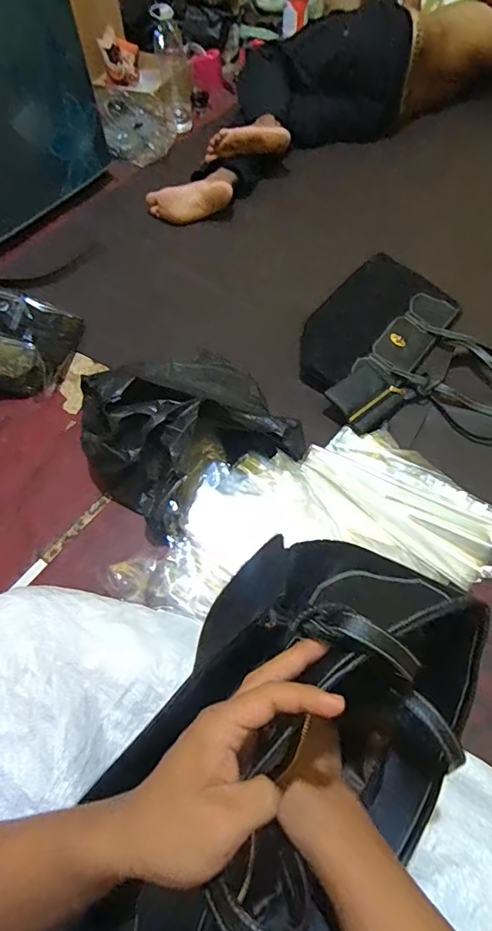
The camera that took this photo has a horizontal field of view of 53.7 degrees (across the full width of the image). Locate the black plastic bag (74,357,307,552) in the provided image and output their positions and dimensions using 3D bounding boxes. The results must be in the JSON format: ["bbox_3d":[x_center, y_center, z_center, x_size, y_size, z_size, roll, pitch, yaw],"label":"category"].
[{"bbox_3d":[-0.093,-0.061,0.796,0.309,0.160,0.277,-33,63,-19],"label":"black plastic bag"}]

